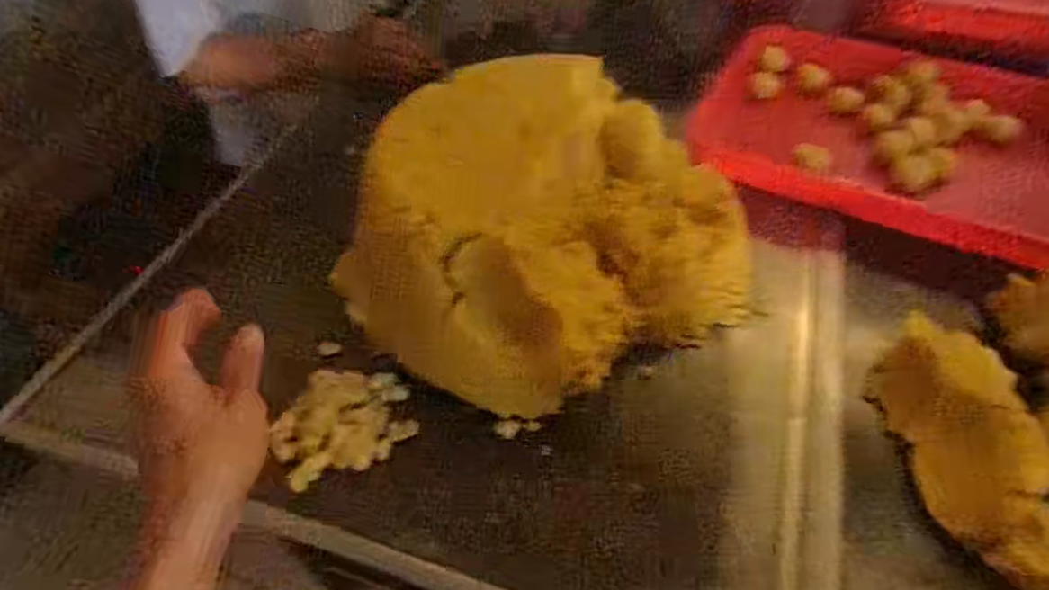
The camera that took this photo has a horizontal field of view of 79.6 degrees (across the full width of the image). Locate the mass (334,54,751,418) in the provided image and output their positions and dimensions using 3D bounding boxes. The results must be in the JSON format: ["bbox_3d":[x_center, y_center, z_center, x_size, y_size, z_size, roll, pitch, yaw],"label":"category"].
[{"bbox_3d":[0.017,-0.062,0.543,0.329,0.155,0.260,-28,53,-20],"label":"mass"}]

